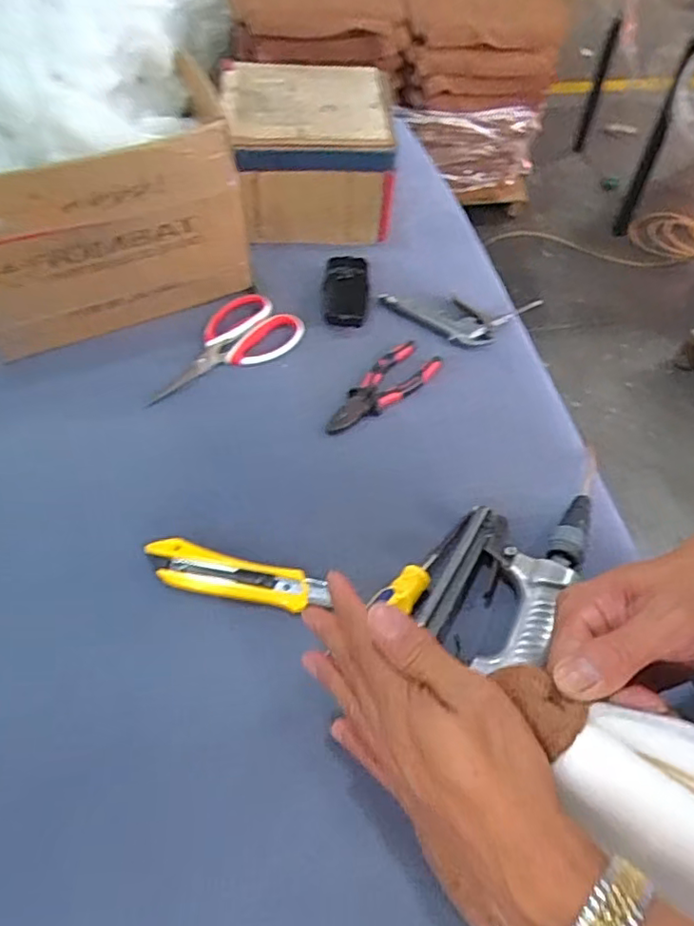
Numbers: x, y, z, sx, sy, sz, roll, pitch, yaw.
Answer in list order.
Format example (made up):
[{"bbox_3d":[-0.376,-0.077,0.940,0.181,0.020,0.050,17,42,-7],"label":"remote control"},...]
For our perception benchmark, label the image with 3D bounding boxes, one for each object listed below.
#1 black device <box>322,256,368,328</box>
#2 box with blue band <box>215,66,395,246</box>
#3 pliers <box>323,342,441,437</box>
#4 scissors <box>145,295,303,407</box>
[{"bbox_3d":[-0.002,-0.205,0.707,0.051,0.022,0.113,2,53,1],"label":"black device"},{"bbox_3d":[-0.050,-0.412,0.788,0.209,0.125,0.215,-3,53,-3],"label":"box with blue band"},{"bbox_3d":[0.037,-0.076,0.621,0.056,0.012,0.153,34,60,22],"label":"pliers"},{"bbox_3d":[-0.141,-0.129,0.649,0.184,0.011,0.102,-35,61,-24],"label":"scissors"}]

